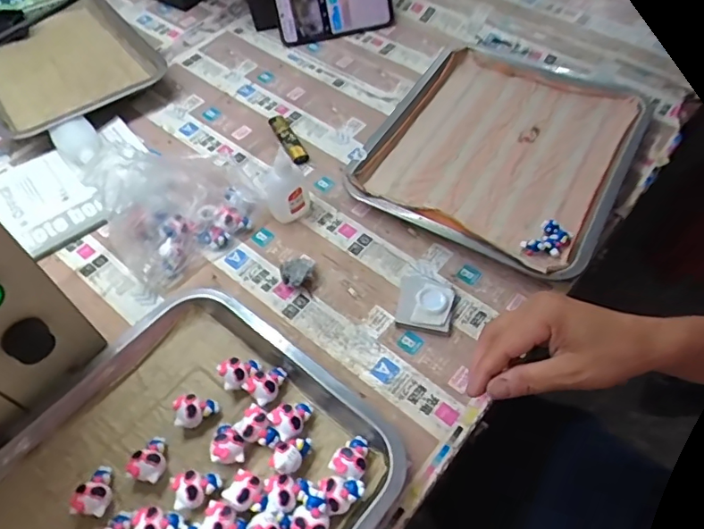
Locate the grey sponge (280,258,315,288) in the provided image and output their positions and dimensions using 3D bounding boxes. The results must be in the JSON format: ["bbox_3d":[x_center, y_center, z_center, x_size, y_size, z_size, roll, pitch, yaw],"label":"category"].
[{"bbox_3d":[-0.051,0.007,0.517,0.037,0.021,0.025,-39,67,-23],"label":"grey sponge"}]

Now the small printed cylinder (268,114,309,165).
[{"bbox_3d":[-0.077,-0.152,0.630,0.021,0.016,0.083,-24,62,-17],"label":"small printed cylinder"}]

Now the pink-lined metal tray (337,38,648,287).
[{"bbox_3d":[0.172,-0.136,0.603,0.265,0.032,0.308,28,61,14],"label":"pink-lined metal tray"}]

